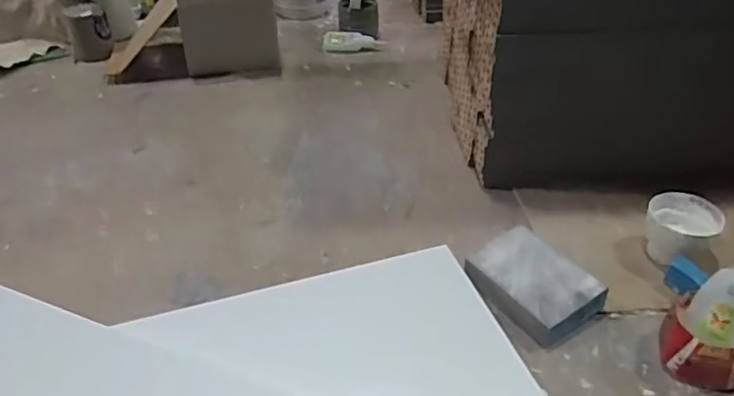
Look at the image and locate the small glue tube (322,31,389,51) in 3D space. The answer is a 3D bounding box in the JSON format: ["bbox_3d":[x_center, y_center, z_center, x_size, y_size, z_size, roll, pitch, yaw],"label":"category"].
[{"bbox_3d":[-0.018,-0.241,0.911,0.095,0.023,0.021,-4,39,-4],"label":"small glue tube"}]

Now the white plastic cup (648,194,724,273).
[{"bbox_3d":[0.285,0.033,0.543,0.060,0.045,0.064,0,39,0],"label":"white plastic cup"}]

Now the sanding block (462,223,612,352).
[{"bbox_3d":[0.139,0.074,0.502,0.071,0.030,0.097,-25,44,-27],"label":"sanding block"}]

